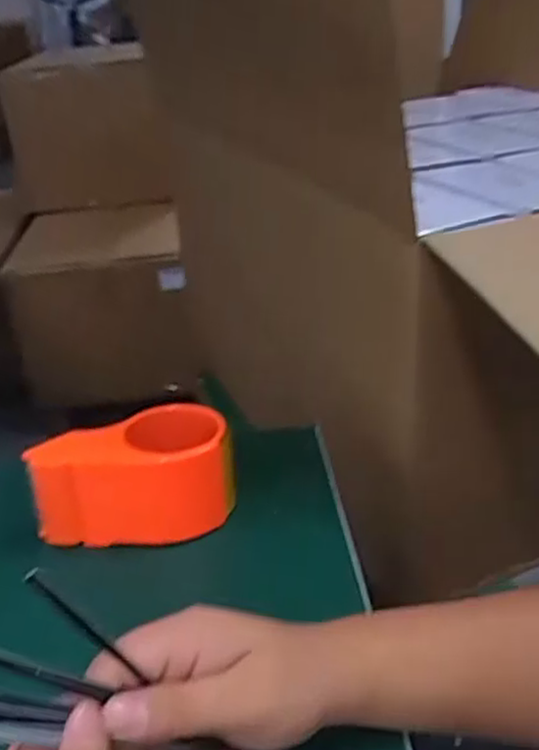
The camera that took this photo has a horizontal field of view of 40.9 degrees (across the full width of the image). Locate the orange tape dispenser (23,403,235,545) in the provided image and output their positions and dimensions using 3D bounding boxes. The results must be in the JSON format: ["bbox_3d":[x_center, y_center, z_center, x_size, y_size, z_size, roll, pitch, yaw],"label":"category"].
[{"bbox_3d":[-0.096,0.073,0.528,0.146,0.072,0.077,-10,29,-11],"label":"orange tape dispenser"}]

